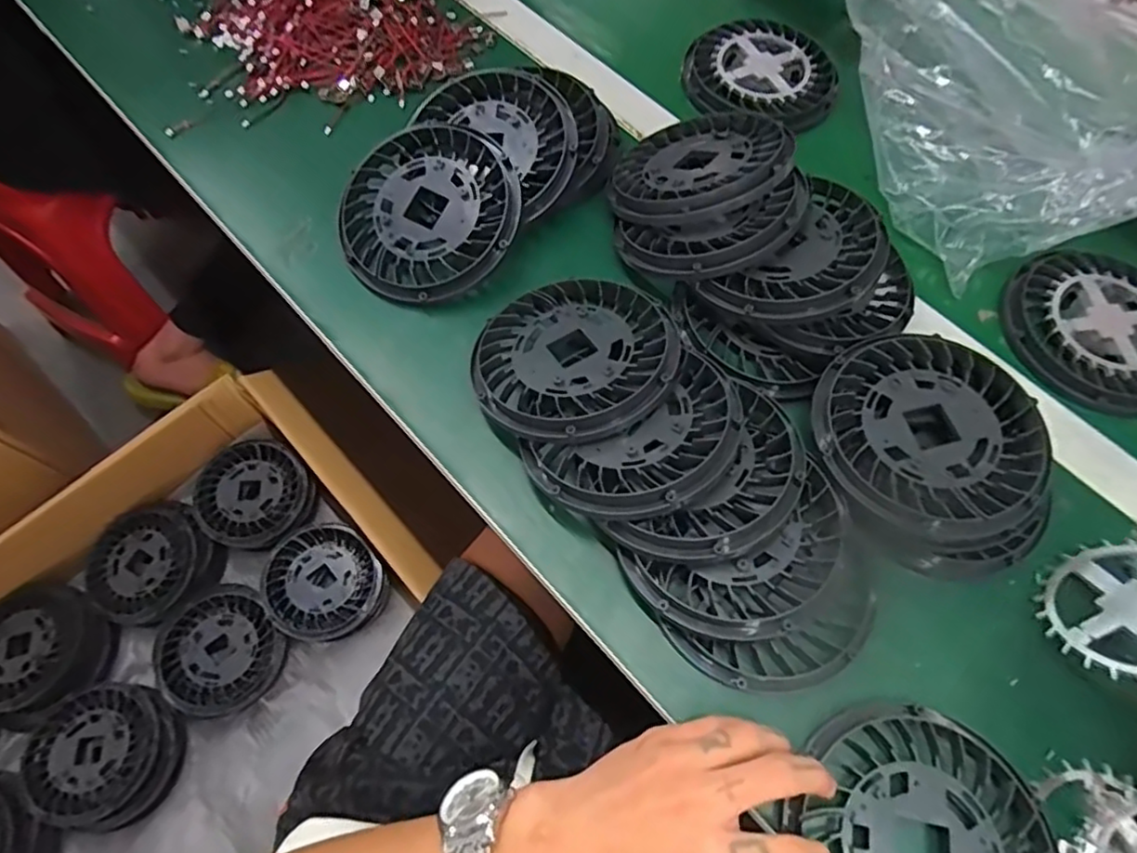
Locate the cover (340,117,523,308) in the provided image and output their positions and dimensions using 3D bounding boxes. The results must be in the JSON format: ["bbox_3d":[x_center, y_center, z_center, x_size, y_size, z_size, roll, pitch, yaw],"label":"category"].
[{"bbox_3d":[-0.098,-0.152,0.461,0.128,0.023,0.128,-3,77,12],"label":"cover"}]

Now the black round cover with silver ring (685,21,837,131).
[{"bbox_3d":[0.167,-0.305,0.561,0.124,0.020,0.126,1,65,-1],"label":"black round cover with silver ring"}]

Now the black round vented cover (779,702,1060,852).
[{"bbox_3d":[0.176,0.214,0.320,0.126,0.015,0.127,1,64,-2],"label":"black round vented cover"}]

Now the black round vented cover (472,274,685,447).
[{"bbox_3d":[0.004,-0.046,0.410,0.127,0.014,0.124,-6,54,9],"label":"black round vented cover"}]

